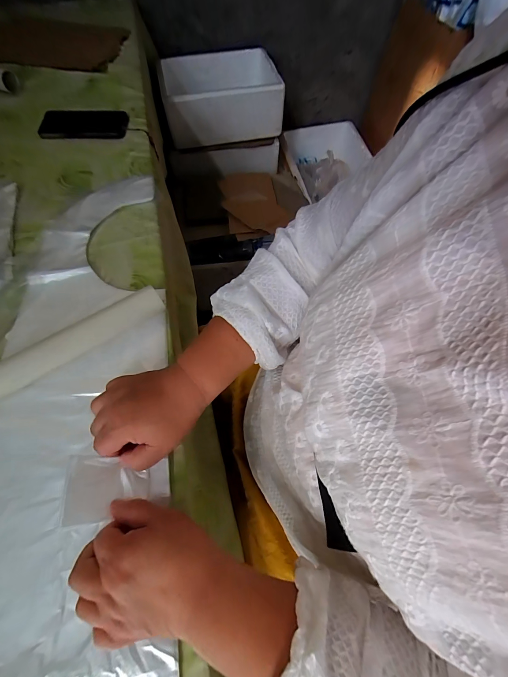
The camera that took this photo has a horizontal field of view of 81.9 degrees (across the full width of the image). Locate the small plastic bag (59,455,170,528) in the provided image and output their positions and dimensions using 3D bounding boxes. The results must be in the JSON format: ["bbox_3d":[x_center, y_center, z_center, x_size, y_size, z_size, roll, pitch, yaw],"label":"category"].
[{"bbox_3d":[-0.142,0.154,0.309,0.099,0.015,0.060,8,61,-31],"label":"small plastic bag"}]

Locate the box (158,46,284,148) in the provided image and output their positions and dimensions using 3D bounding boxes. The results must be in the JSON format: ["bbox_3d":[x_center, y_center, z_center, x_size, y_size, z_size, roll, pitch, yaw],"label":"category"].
[{"bbox_3d":[-0.114,-0.797,0.977,0.373,0.165,0.270,-16,66,-9],"label":"box"}]

